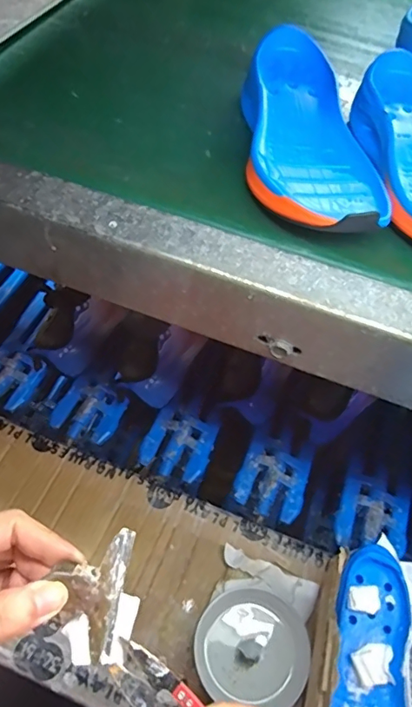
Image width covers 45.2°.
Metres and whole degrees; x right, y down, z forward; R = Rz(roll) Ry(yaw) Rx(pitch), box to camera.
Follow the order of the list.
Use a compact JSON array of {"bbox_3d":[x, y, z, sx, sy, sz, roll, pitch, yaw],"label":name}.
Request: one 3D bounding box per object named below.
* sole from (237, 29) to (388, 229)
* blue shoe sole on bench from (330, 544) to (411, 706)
[{"bbox_3d":[0.076,-0.175,0.390,0.091,0.040,0.237,-6,59,-4],"label":"sole"},{"bbox_3d":[0.157,0.320,0.463,0.080,0.030,0.251,11,59,6],"label":"blue shoe sole on bench"}]

